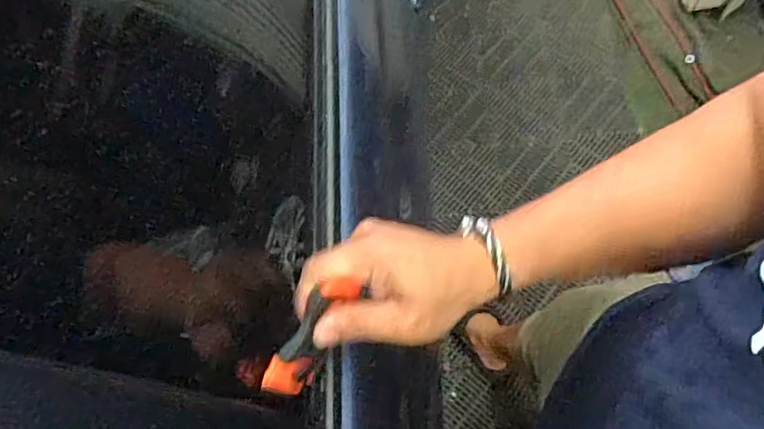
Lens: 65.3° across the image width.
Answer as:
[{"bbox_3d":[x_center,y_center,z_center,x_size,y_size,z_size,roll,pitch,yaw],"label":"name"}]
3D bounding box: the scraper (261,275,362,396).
[{"bbox_3d":[-0.046,0.079,0.387,0.025,0.010,0.084,28,82,10],"label":"scraper"}]

